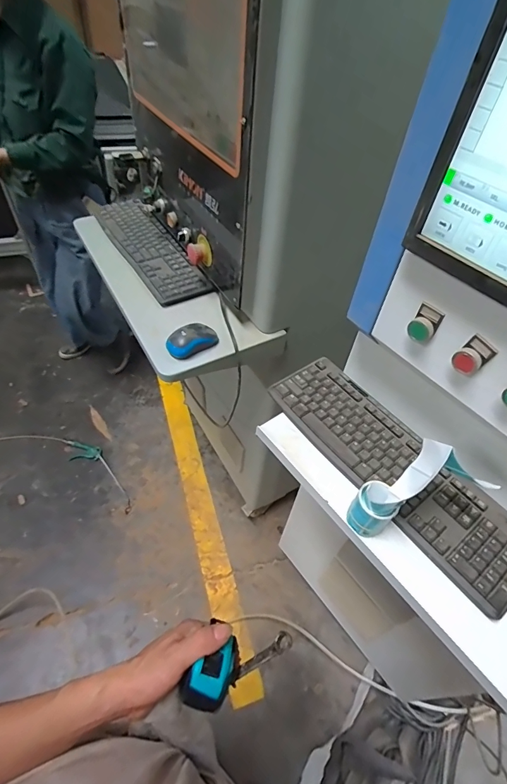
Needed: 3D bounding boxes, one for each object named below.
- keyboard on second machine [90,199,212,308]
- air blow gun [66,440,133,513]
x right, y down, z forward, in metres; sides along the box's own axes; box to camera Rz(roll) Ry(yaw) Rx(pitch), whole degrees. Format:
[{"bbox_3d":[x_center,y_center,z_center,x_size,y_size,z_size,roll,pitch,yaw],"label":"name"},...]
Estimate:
[{"bbox_3d":[-0.249,-0.343,0.911,0.126,0.017,0.430,-22,55,-22],"label":"keyboard on second machine"},{"bbox_3d":[-0.633,0.332,1.622,0.110,0.023,0.423,-33,60,-28],"label":"air blow gun"}]

